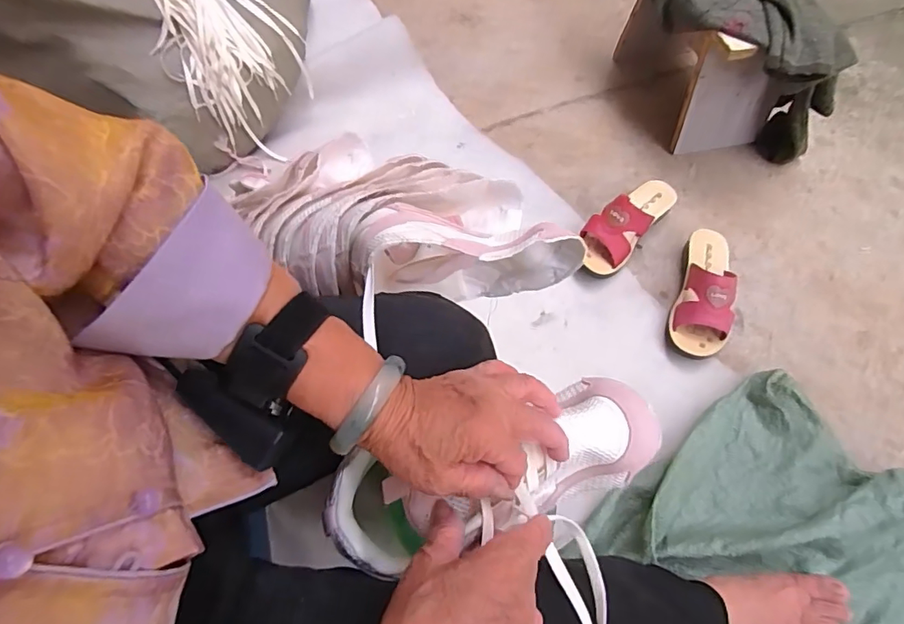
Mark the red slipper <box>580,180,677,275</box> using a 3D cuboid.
[{"bbox_3d":[0.288,-0.152,0.845,0.082,0.077,0.219,37,68,18],"label":"red slipper"}]

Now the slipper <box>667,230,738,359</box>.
[{"bbox_3d":[0.389,-0.038,0.786,0.080,0.081,0.223,16,63,9],"label":"slipper"}]

